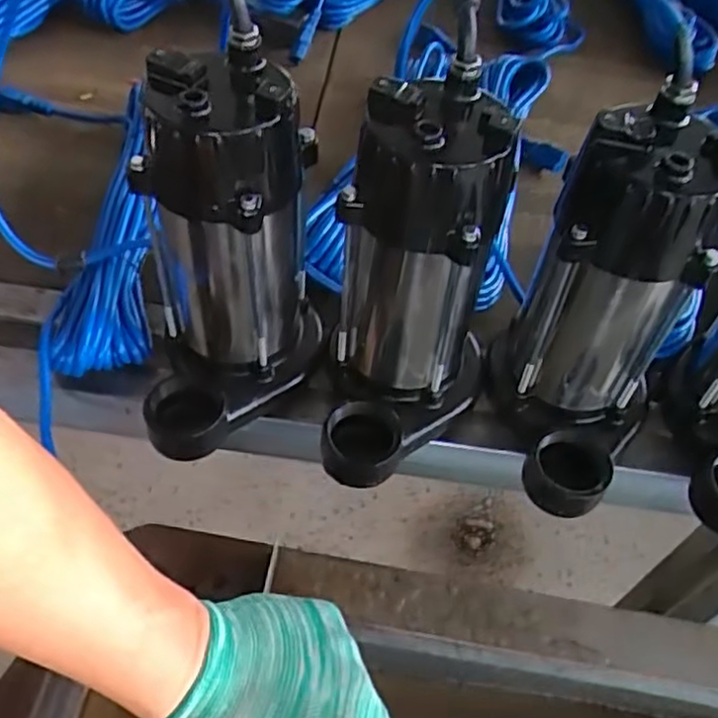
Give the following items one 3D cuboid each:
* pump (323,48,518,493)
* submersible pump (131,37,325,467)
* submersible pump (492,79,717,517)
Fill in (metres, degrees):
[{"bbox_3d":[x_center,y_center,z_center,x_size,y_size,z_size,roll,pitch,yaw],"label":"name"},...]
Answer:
[{"bbox_3d":[0.029,-0.036,0.458,0.113,0.227,0.159,17,53,8],"label":"pump"},{"bbox_3d":[-0.086,-0.055,0.464,0.113,0.226,0.149,1,53,-4],"label":"submersible pump"},{"bbox_3d":[0.152,-0.017,0.463,0.111,0.241,0.150,23,54,13],"label":"submersible pump"}]

